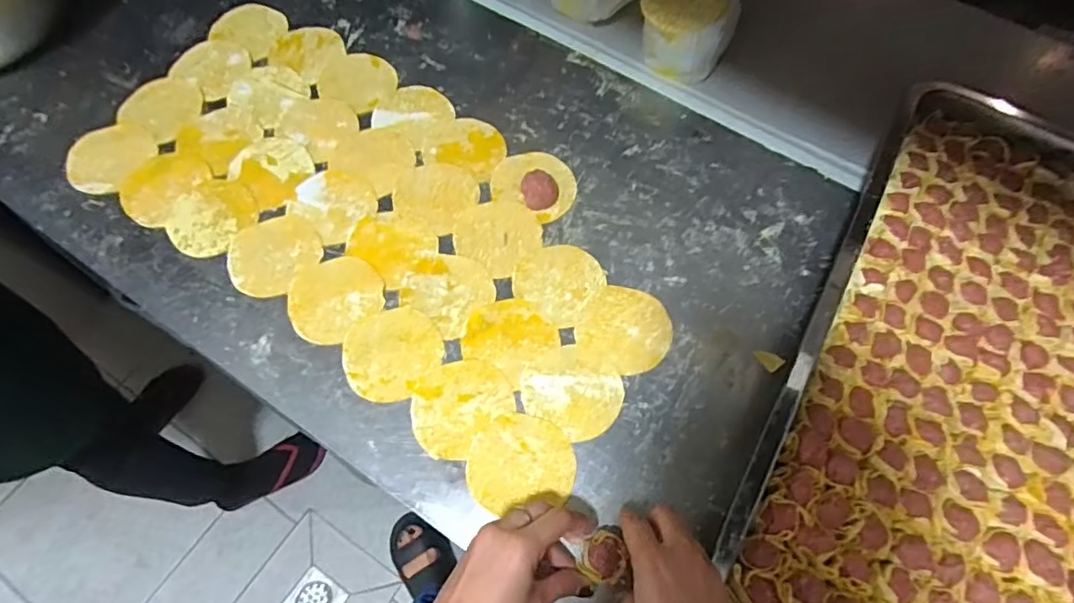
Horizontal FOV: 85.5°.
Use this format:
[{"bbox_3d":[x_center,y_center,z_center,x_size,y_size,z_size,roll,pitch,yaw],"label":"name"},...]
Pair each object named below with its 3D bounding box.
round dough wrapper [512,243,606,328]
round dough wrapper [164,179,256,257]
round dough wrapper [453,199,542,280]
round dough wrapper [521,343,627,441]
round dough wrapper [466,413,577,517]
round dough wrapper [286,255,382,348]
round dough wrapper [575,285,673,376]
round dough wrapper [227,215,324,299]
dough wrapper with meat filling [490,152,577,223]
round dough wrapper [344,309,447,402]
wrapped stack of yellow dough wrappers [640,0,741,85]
[{"bbox_3d":[0.020,-0.021,0.535,0.077,0.004,0.073,1,66,-2],"label":"round dough wrapper"},{"bbox_3d":[-0.314,-0.083,0.557,0.077,0.005,0.082,1,66,-2],"label":"round dough wrapper"},{"bbox_3d":[-0.038,-0.065,0.553,0.075,0.004,0.076,1,66,-2],"label":"round dough wrapper"},{"bbox_3d":[0.031,0.073,0.492,0.083,0.004,0.074,31,69,11],"label":"round dough wrapper"},{"bbox_3d":[-0.012,0.130,0.466,0.083,0.004,0.075,17,67,5],"label":"round dough wrapper"},{"bbox_3d":[-0.180,-0.004,0.522,0.081,0.004,0.081,1,66,-2],"label":"round dough wrapper"},{"bbox_3d":[0.078,0.025,0.514,0.079,0.004,0.078,1,66,-2],"label":"round dough wrapper"},{"bbox_3d":[-0.246,-0.045,0.540,0.077,0.004,0.083,1,66,-2],"label":"round dough wrapper"},{"bbox_3d":[-0.001,-0.121,0.568,0.082,0.021,0.071,26,68,9],"label":"dough wrapper with meat filling"},{"bbox_3d":[-0.128,0.041,0.502,0.080,0.004,0.082,1,66,-2],"label":"round dough wrapper"},{"bbox_3d":[0.159,-0.293,0.615,0.100,0.088,0.075,21,67,7],"label":"wrapped stack of yellow dough wrappers"}]

